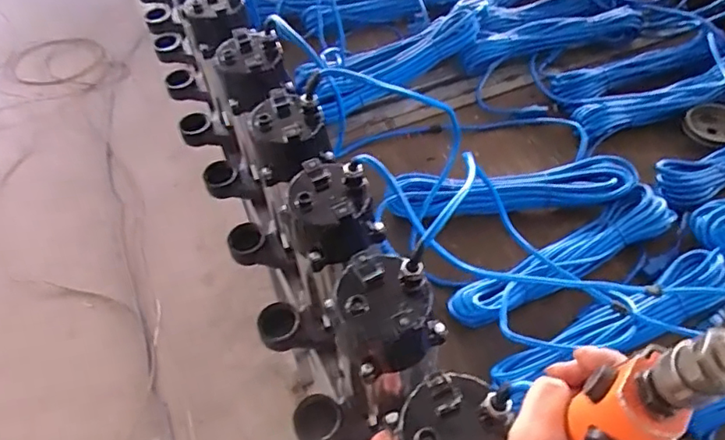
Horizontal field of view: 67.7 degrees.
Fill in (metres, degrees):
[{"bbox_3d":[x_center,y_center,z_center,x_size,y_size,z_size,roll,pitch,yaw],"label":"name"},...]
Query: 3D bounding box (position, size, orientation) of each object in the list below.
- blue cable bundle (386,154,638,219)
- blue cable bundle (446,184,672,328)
[{"bbox_3d":[0.214,-0.039,0.794,0.354,0.052,0.077,-5,51,0],"label":"blue cable bundle"},{"bbox_3d":[0.267,0.049,0.724,0.340,0.051,0.073,-25,54,-15],"label":"blue cable bundle"}]

